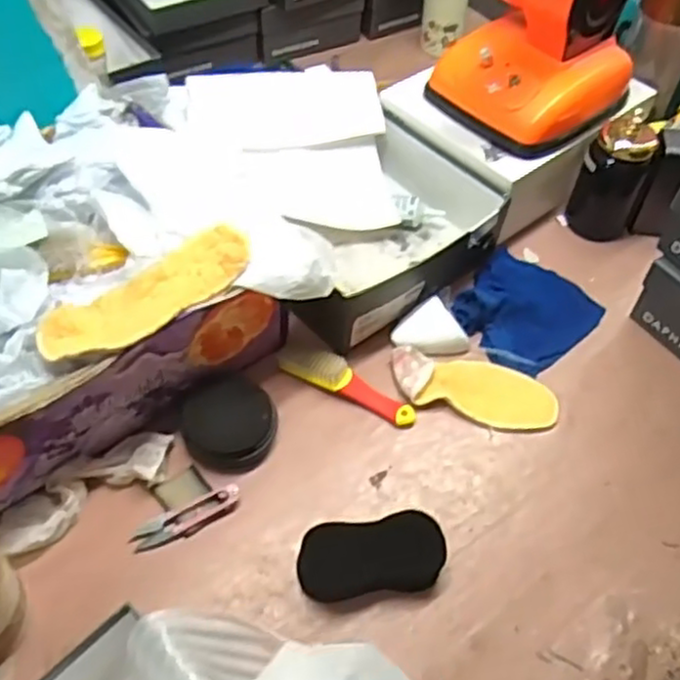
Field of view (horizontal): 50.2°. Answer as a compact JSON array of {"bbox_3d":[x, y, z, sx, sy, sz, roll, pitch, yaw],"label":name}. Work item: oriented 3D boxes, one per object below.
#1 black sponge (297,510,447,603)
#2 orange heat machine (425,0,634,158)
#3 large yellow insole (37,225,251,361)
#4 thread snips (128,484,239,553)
[{"bbox_3d":[0.029,0.193,0.651,0.127,0.035,0.058,-4,53,-6],"label":"black sponge"},{"bbox_3d":[0.232,-0.361,0.836,0.192,0.194,0.179,-37,63,-27],"label":"orange heat machine"},{"bbox_3d":[-0.169,-0.043,0.644,0.197,0.022,0.068,-36,62,-27],"label":"large yellow insole"},{"bbox_3d":[-0.140,0.165,0.672,0.102,0.008,0.027,-22,57,-19],"label":"thread snips"}]

